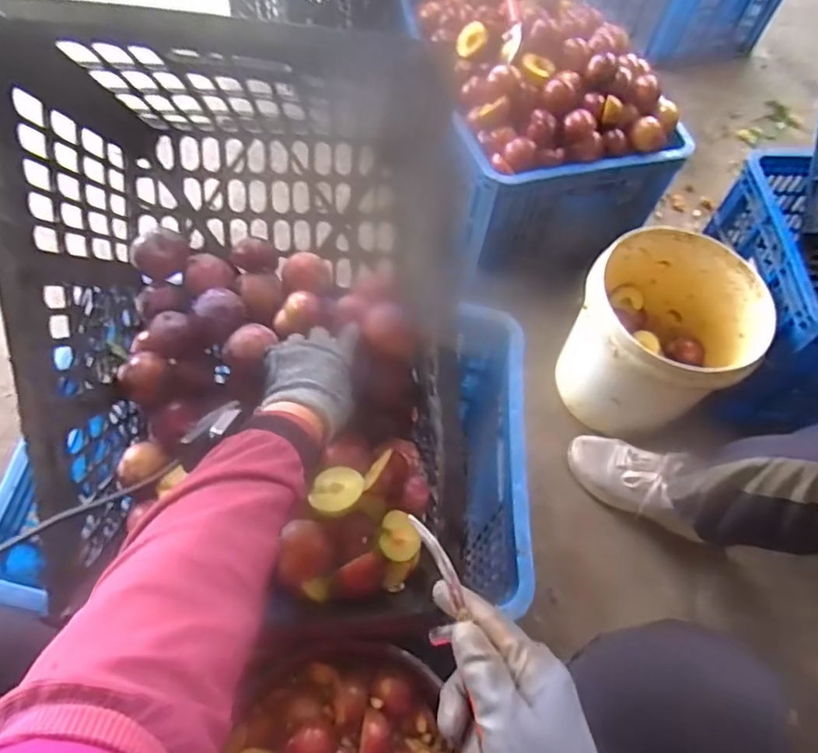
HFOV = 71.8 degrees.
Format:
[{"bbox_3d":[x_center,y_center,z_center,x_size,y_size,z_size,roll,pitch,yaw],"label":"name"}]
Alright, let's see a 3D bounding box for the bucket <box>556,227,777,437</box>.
[{"bbox_3d":[0.384,-0.060,0.908,0.244,0.247,0.266,1,62,-2],"label":"bucket"}]

